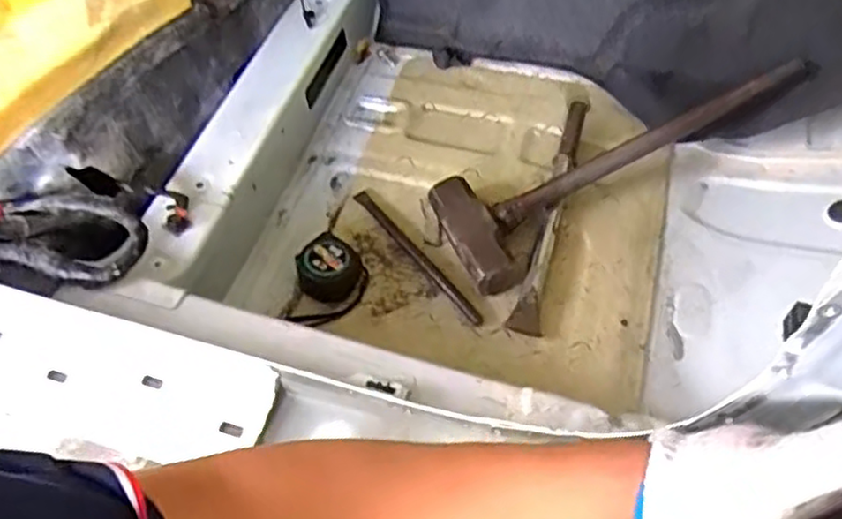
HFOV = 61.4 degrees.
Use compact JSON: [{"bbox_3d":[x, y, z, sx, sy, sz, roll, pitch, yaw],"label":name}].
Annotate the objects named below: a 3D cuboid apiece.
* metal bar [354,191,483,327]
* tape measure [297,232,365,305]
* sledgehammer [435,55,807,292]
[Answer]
[{"bbox_3d":[-0.003,-0.006,0.786,0.018,0.008,0.218,-34,60,-19],"label":"metal bar"},{"bbox_3d":[-0.098,0.014,0.754,0.063,0.044,0.063,-1,55,2],"label":"tape measure"},{"bbox_3d":[0.211,-0.119,0.784,0.416,0.101,0.130,-25,58,-15],"label":"sledgehammer"}]

